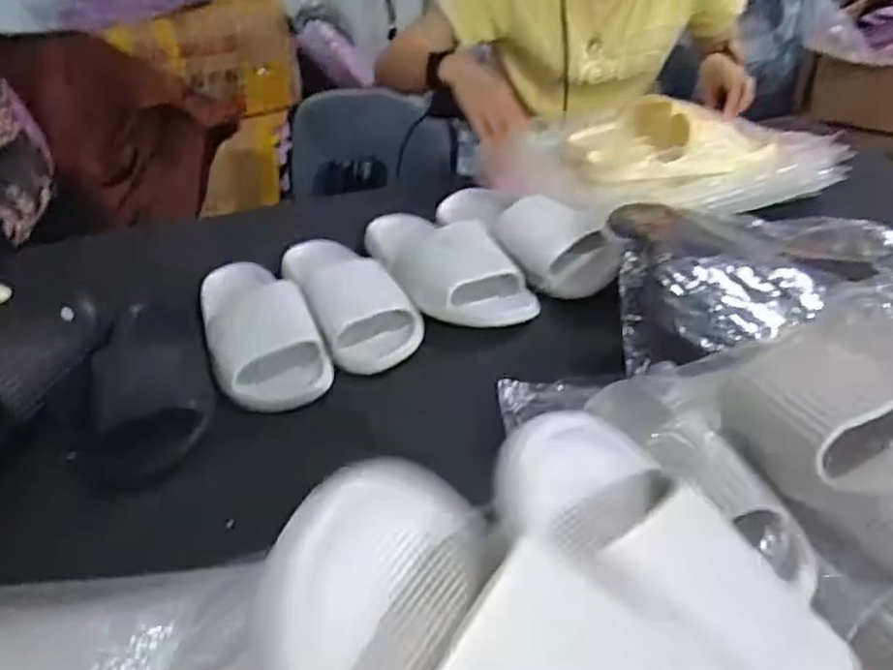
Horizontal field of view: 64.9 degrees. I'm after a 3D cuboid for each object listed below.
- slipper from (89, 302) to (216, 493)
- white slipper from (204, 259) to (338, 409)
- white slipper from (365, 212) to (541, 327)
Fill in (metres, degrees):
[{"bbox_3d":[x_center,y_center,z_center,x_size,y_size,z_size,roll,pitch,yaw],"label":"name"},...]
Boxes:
[{"bbox_3d":[-0.298,0.042,0.714,0.109,0.063,0.232,-15,38,-12],"label":"slipper"},{"bbox_3d":[-0.209,-0.014,0.759,0.109,0.064,0.250,-20,40,-18],"label":"white slipper"},{"bbox_3d":[-0.006,-0.090,0.804,0.110,0.071,0.237,-23,41,-22],"label":"white slipper"}]

